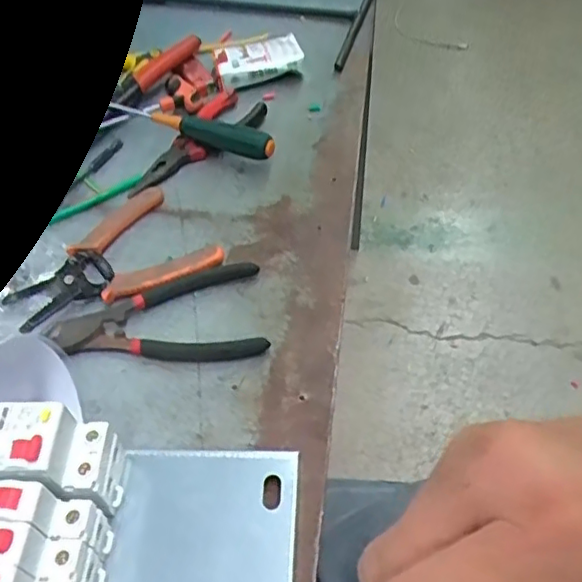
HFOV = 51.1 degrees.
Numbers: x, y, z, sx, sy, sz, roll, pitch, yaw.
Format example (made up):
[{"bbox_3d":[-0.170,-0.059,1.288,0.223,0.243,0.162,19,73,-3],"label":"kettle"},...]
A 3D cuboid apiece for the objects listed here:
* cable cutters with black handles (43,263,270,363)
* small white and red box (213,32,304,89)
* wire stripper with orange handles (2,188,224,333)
[{"bbox_3d":[-0.095,0.024,0.434,0.147,0.015,0.073,-9,52,-2],"label":"cable cutters with black handles"},{"bbox_3d":[-0.032,-0.226,0.606,0.082,0.026,0.052,-12,52,-4],"label":"small white and red box"},{"bbox_3d":[-0.141,-0.019,0.468,0.145,0.014,0.110,-33,56,-19],"label":"wire stripper with orange handles"}]

